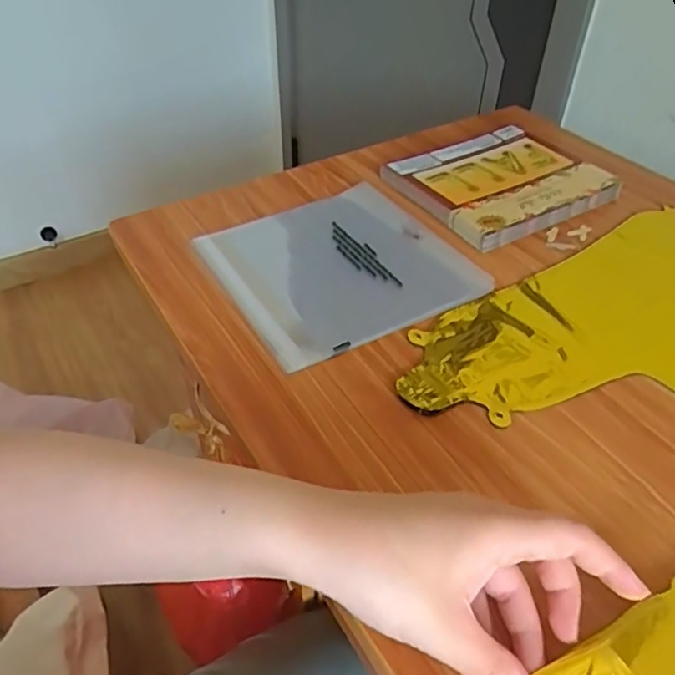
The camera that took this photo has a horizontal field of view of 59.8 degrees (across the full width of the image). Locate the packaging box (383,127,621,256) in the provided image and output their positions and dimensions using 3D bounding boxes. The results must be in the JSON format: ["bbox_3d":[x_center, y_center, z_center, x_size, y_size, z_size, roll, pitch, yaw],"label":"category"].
[{"bbox_3d":[0.168,-0.164,0.611,0.184,0.017,0.156,-23,49,-22],"label":"packaging box"}]

